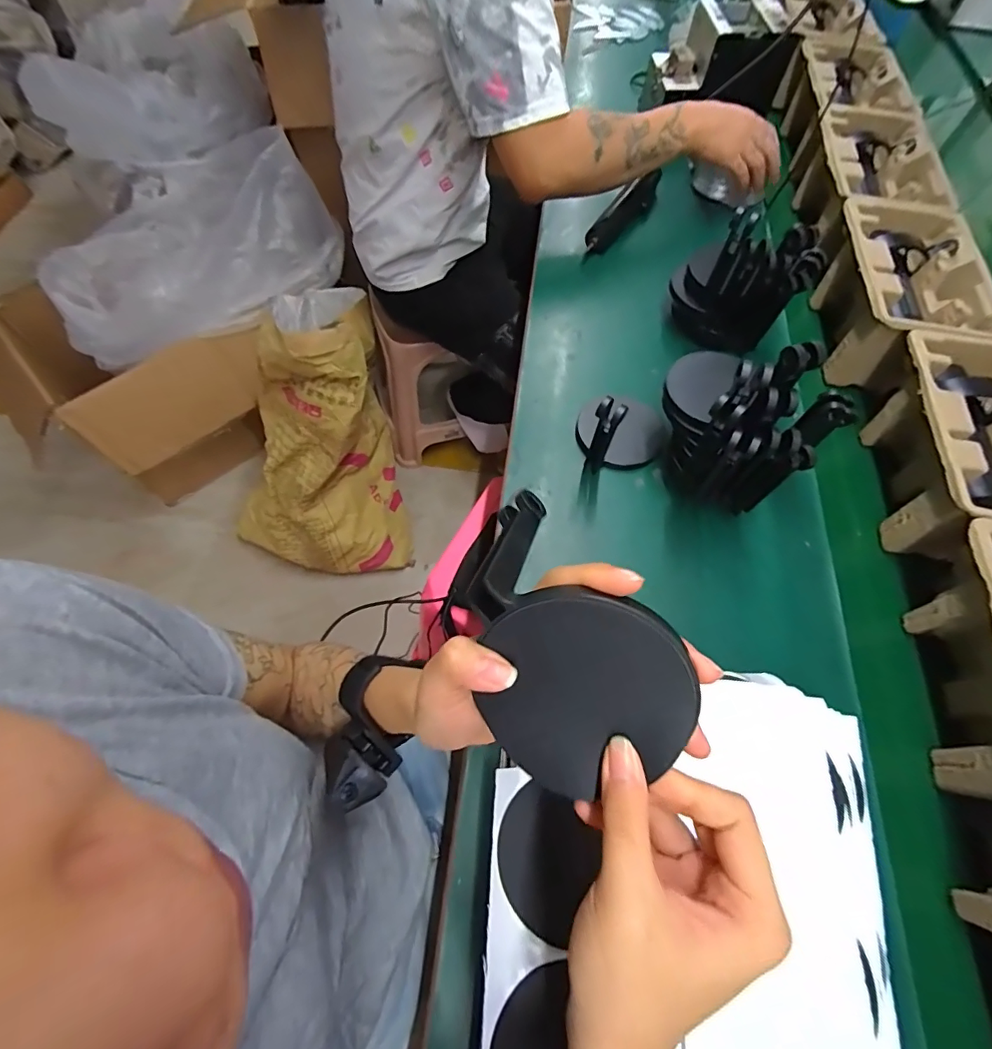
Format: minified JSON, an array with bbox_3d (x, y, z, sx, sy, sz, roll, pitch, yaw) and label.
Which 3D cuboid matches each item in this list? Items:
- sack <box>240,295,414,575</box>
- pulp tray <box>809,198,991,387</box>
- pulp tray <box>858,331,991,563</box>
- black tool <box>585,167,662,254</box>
[{"bbox_3d":[-0.413,-0.141,1.053,0.372,0.525,0.354,4,69,0],"label":"sack"},{"bbox_3d":[0.496,-0.287,0.595,0.146,0.107,0.222,7,69,1],"label":"pulp tray"},{"bbox_3d":[0.490,-0.082,0.495,0.147,0.109,0.226,8,69,1],"label":"pulp tray"},{"bbox_3d":[0.200,-0.472,0.720,0.032,0.050,0.201,38,73,12],"label":"black tool"}]

